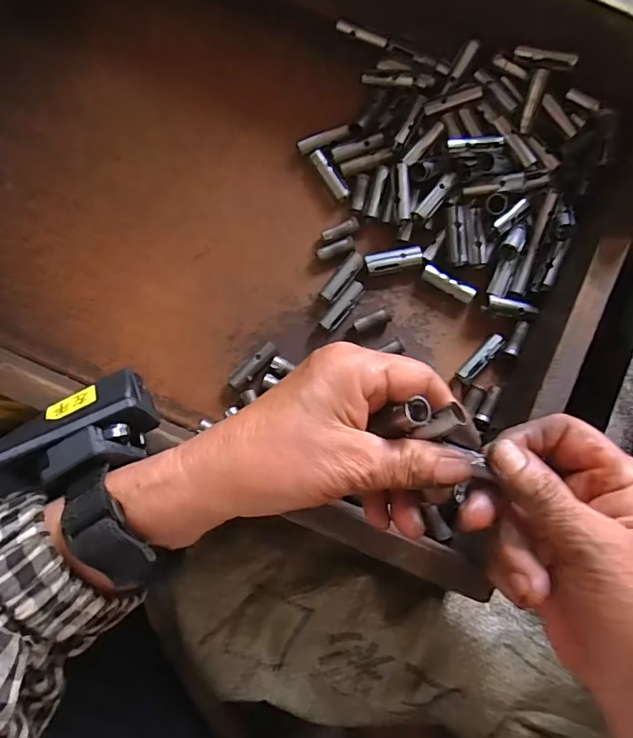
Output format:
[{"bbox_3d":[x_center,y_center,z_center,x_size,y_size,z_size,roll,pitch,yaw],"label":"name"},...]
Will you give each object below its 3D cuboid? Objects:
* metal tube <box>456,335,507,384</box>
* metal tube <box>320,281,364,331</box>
[{"bbox_3d":[0.108,-0.007,0.330,0.039,0.011,0.010,-45,86,-2],"label":"metal tube"},{"bbox_3d":[0.017,-0.041,0.329,0.011,0.008,0.038,40,88,4],"label":"metal tube"}]

